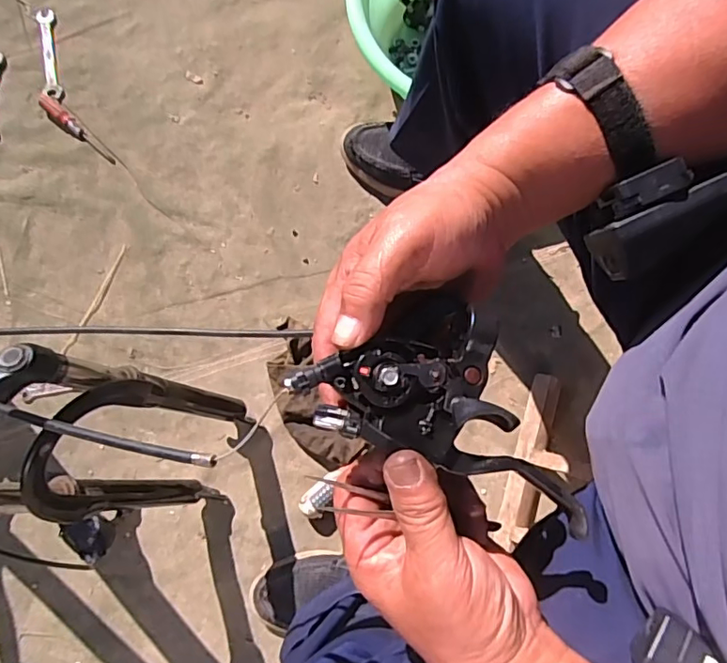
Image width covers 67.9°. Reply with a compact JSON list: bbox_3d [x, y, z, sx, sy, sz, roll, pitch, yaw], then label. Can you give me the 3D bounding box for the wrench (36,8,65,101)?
[{"bbox_3d":[-0.494,-0.436,0.852,0.028,0.013,0.160,-12,80,-3],"label":"wrench"}]

